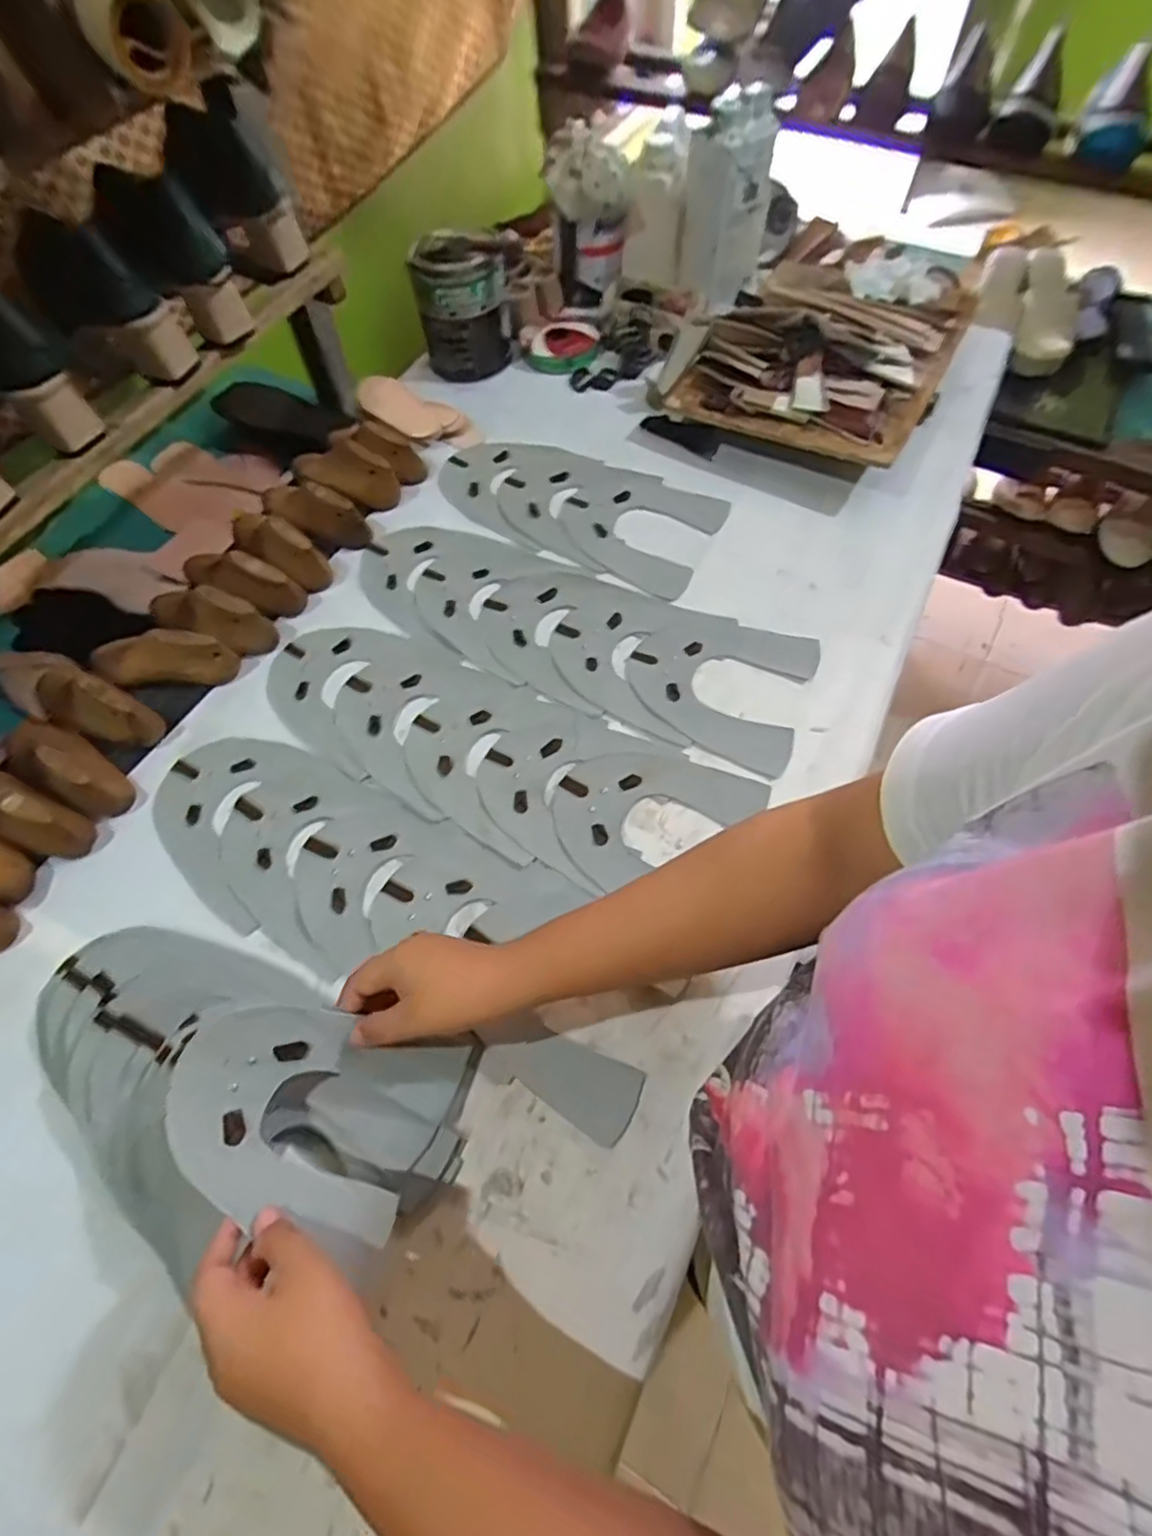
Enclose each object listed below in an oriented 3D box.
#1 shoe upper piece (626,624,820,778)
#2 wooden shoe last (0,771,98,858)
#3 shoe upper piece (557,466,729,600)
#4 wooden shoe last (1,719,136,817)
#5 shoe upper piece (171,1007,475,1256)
[{"bbox_3d":[0.132,-0.081,0.620,0.160,0.006,0.152,20,65,11],"label":"shoe upper piece"},{"bbox_3d":[-0.465,0.032,0.549,0.134,0.057,0.047,23,65,13],"label":"wooden shoe last"},{"bbox_3d":[0.066,-0.264,0.721,0.161,0.008,0.153,27,66,12],"label":"shoe upper piece"},{"bbox_3d":[-0.443,-0.008,0.564,0.140,0.056,0.051,24,65,13],"label":"wooden shoe last"},{"bbox_3d":[-0.159,0.212,0.404,0.171,0.046,0.110,13,48,-11],"label":"shoe upper piece"}]

